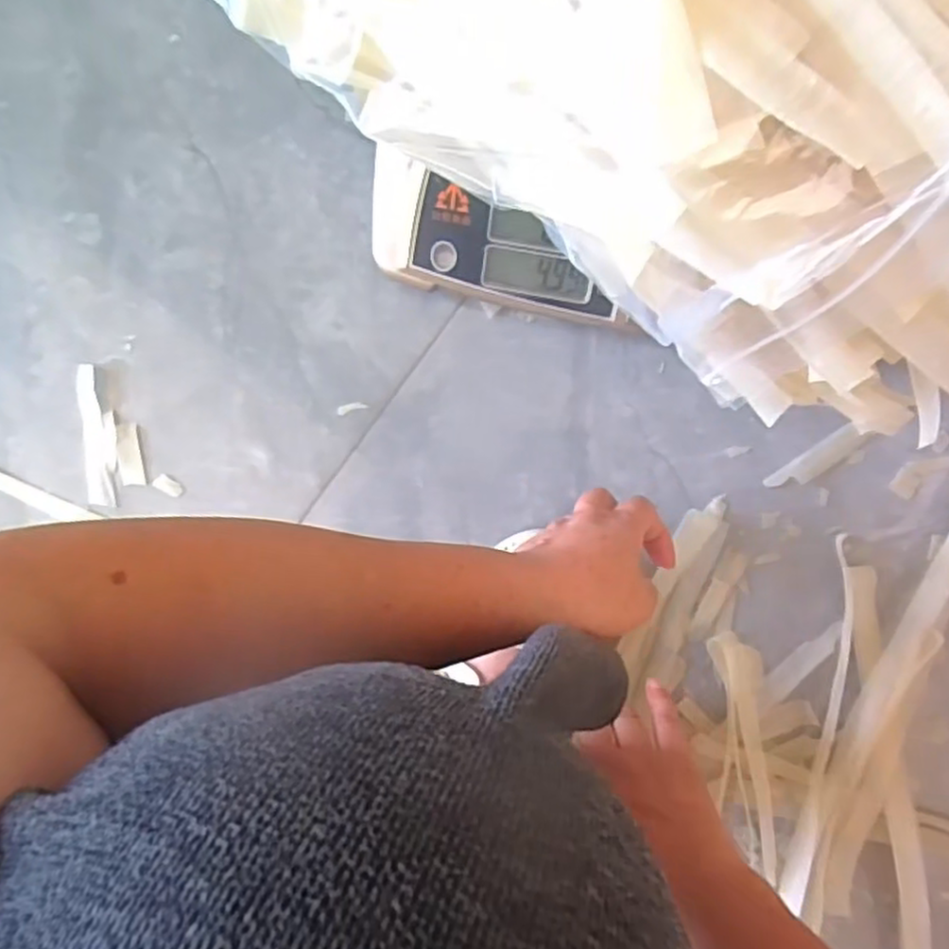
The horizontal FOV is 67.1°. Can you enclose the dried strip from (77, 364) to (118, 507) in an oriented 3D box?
[{"bbox_3d":[-0.281,-0.029,0.535,0.025,0.004,0.104,-5,91,5],"label":"dried strip"}]

